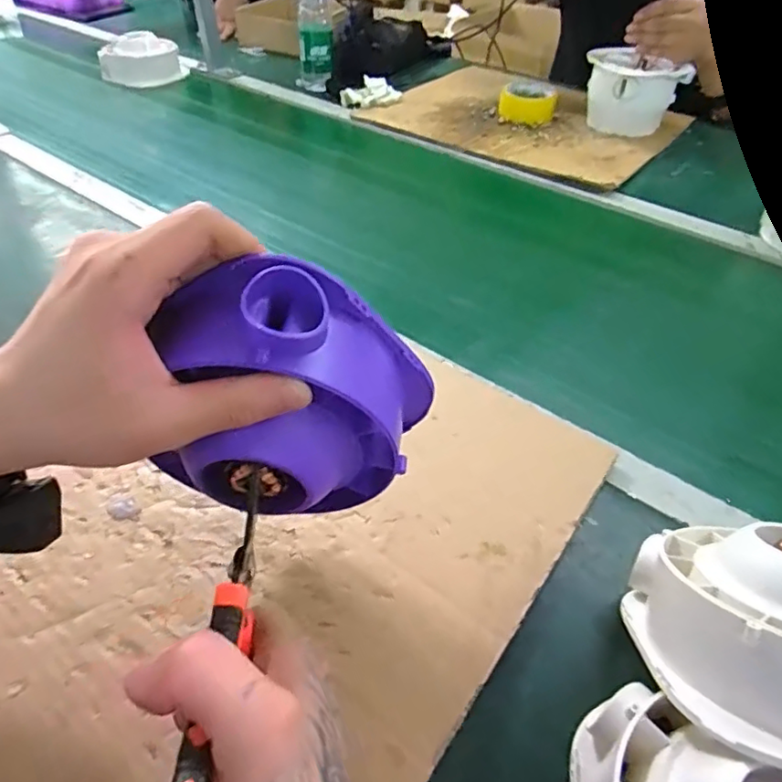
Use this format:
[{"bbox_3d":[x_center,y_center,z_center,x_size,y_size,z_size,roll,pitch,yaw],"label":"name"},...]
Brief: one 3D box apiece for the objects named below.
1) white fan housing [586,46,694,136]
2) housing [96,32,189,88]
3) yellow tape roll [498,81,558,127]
[{"bbox_3d":[0.397,-0.503,0.965,0.141,0.100,0.124,-1,45,-2],"label":"white fan housing"},{"bbox_3d":[-0.481,-0.645,1.104,0.153,0.068,0.102,-15,47,-15],"label":"housing"},{"bbox_3d":[0.237,-0.502,0.995,0.098,0.041,0.101,6,45,5],"label":"yellow tape roll"}]

